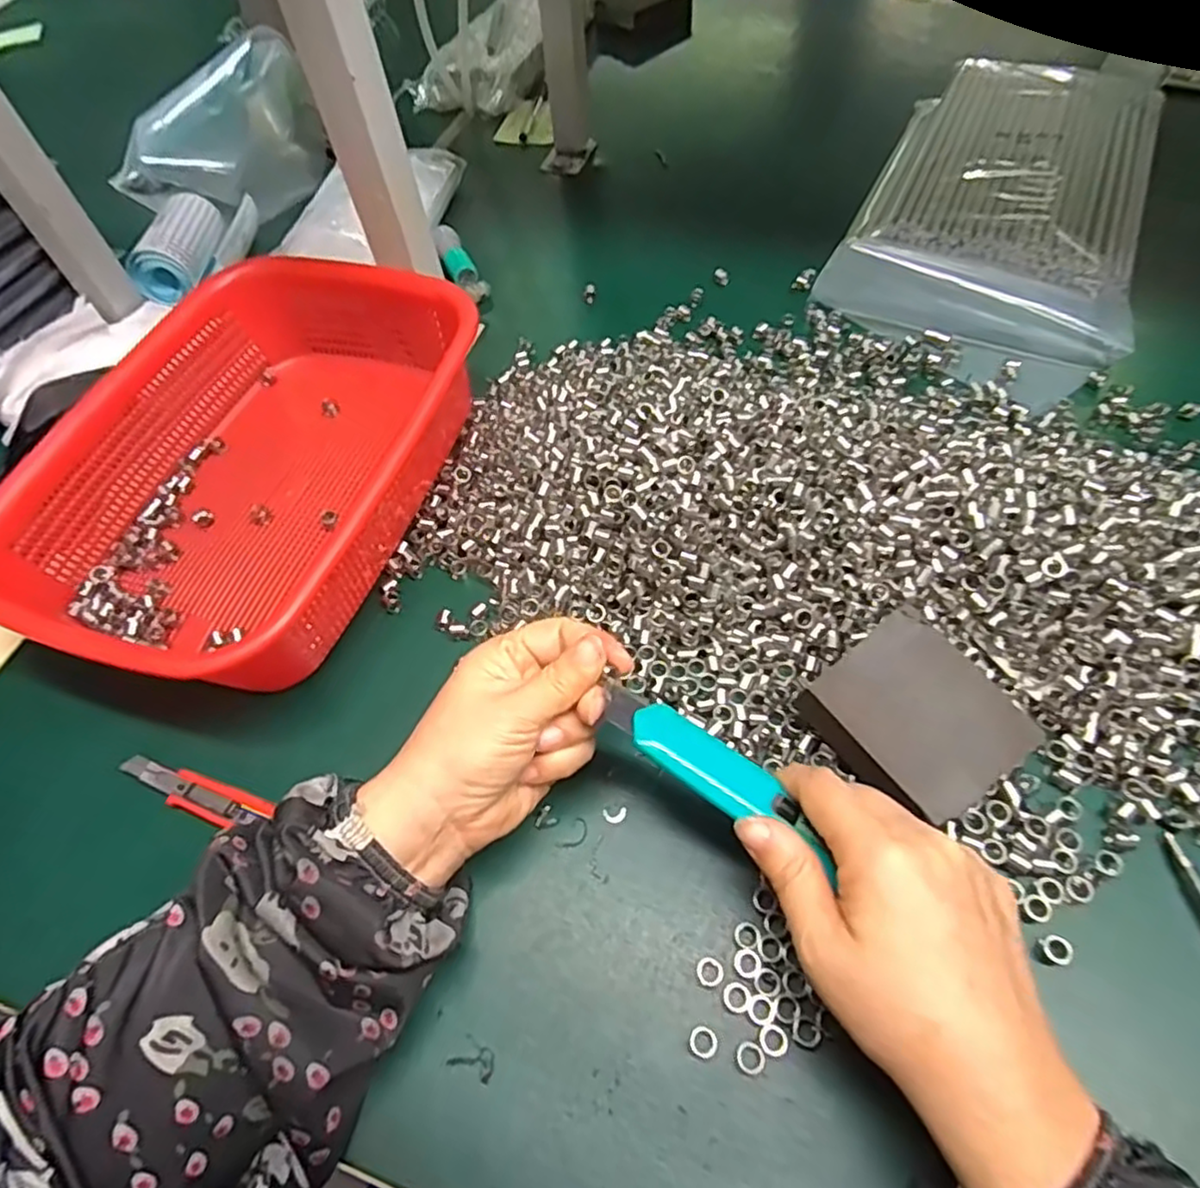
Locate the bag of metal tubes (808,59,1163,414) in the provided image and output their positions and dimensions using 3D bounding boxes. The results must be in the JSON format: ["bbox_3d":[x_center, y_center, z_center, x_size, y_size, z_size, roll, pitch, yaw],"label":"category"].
[{"bbox_3d":[0.322,-0.317,0.552,0.205,0.039,0.418,21,60,18],"label":"bag of metal tubes"}]

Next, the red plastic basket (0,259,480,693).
[{"bbox_3d":[-0.198,-0.081,0.413,0.206,0.078,0.263,16,59,15],"label":"red plastic basket"}]

